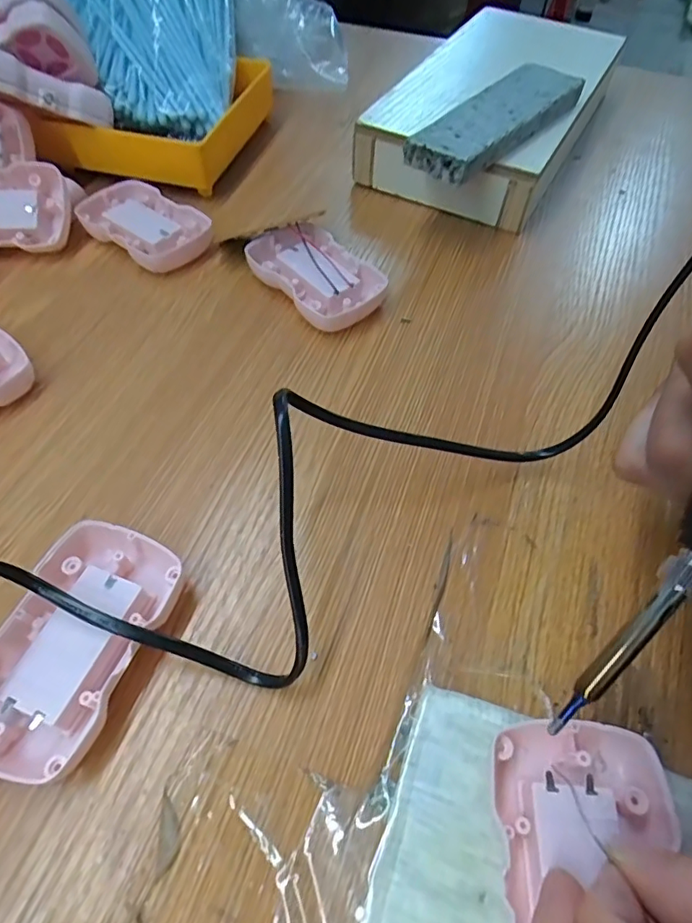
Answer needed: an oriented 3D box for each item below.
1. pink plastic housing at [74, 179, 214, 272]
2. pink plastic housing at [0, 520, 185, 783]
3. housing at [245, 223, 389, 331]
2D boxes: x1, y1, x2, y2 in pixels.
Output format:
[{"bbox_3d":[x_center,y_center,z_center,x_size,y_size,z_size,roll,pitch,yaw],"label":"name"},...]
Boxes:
[{"bbox_3d":[-0.136,-0.158,0.351,0.090,0.017,0.054,32,60,18],"label":"pink plastic housing"},{"bbox_3d":[-0.102,0.066,0.198,0.054,0.020,0.090,18,57,9],"label":"pink plastic housing"},{"bbox_3d":[-0.018,-0.115,0.325,0.054,0.021,0.093,-37,65,-24],"label":"housing"}]

